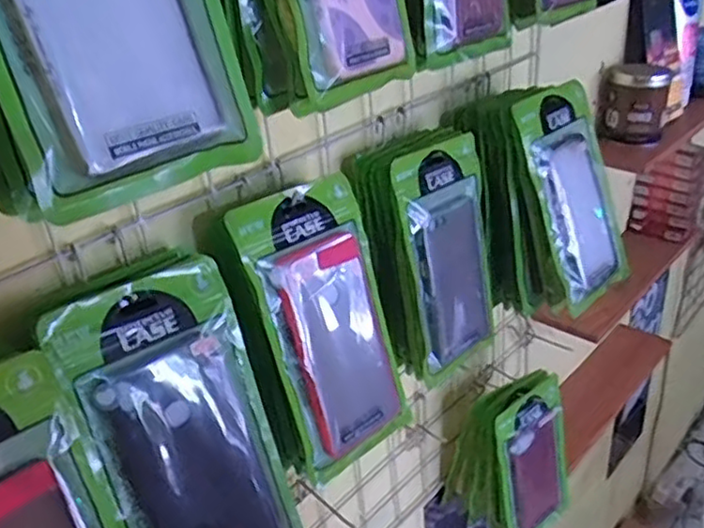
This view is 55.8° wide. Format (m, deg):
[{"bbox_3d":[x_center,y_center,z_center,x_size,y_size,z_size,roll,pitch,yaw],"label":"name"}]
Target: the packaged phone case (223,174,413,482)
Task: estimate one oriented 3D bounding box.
[{"bbox_3d":[-0.015,0.045,0.495,0.113,0.205,0.015,-25,15,-36],"label":"packaged phone case"}]

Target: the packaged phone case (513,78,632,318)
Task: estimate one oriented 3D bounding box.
[{"bbox_3d":[0.221,-0.066,0.649,0.110,0.213,0.011,-29,18,-28],"label":"packaged phone case"}]

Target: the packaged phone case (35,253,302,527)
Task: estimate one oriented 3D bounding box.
[{"bbox_3d":[-0.104,0.100,0.406,0.107,0.191,0.010,-23,11,-37],"label":"packaged phone case"}]

